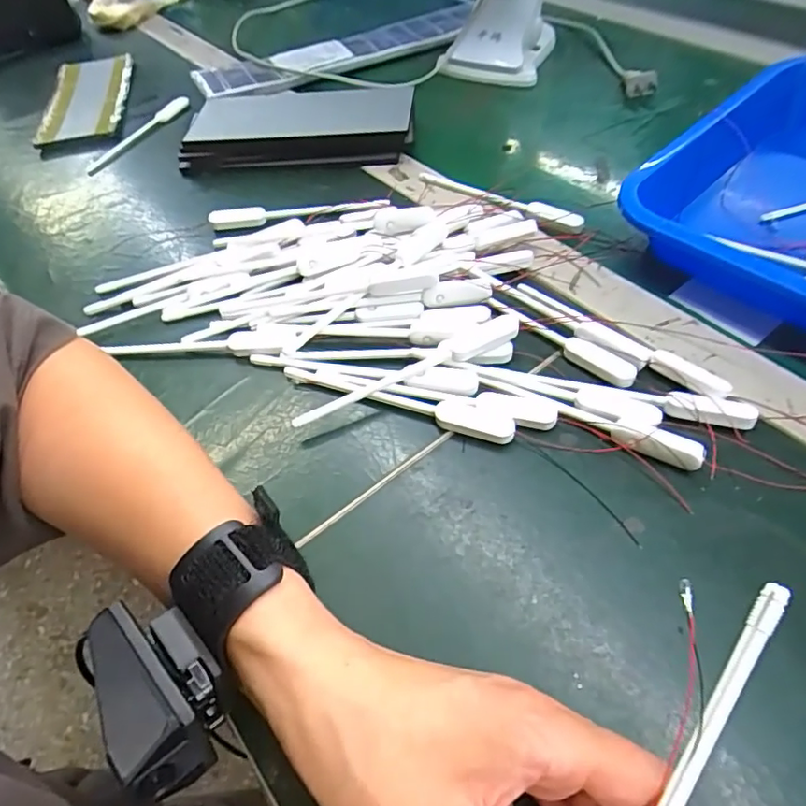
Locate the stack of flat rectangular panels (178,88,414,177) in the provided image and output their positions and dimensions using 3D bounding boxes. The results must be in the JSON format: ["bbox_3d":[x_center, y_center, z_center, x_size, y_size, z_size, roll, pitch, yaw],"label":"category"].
[{"bbox_3d":[-0.097,-0.263,0.535,0.207,0.034,0.105,0,53,6],"label":"stack of flat rectangular panels"}]

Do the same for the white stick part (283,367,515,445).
[{"bbox_3d":[-0.006,-0.003,0.333,0.144,0.006,0.016,16,55,17],"label":"white stick part"}]

